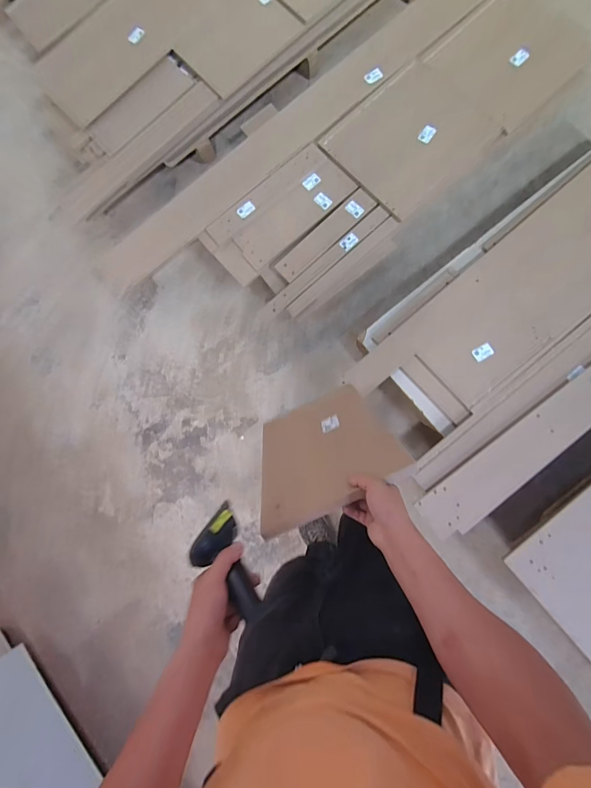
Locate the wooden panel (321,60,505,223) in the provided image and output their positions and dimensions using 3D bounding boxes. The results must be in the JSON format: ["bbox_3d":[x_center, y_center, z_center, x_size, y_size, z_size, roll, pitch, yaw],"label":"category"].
[{"bbox_3d":[0.413,-0.934,1.312,0.504,0.034,0.408,-42,81,-1],"label":"wooden panel"}]

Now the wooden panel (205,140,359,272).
[{"bbox_3d":[-0.045,-0.674,1.324,0.500,0.026,0.240,-41,81,-1],"label":"wooden panel"}]

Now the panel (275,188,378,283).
[{"bbox_3d":[0.108,-0.572,1.302,0.411,0.024,0.089,-42,81,-1],"label":"panel"}]

